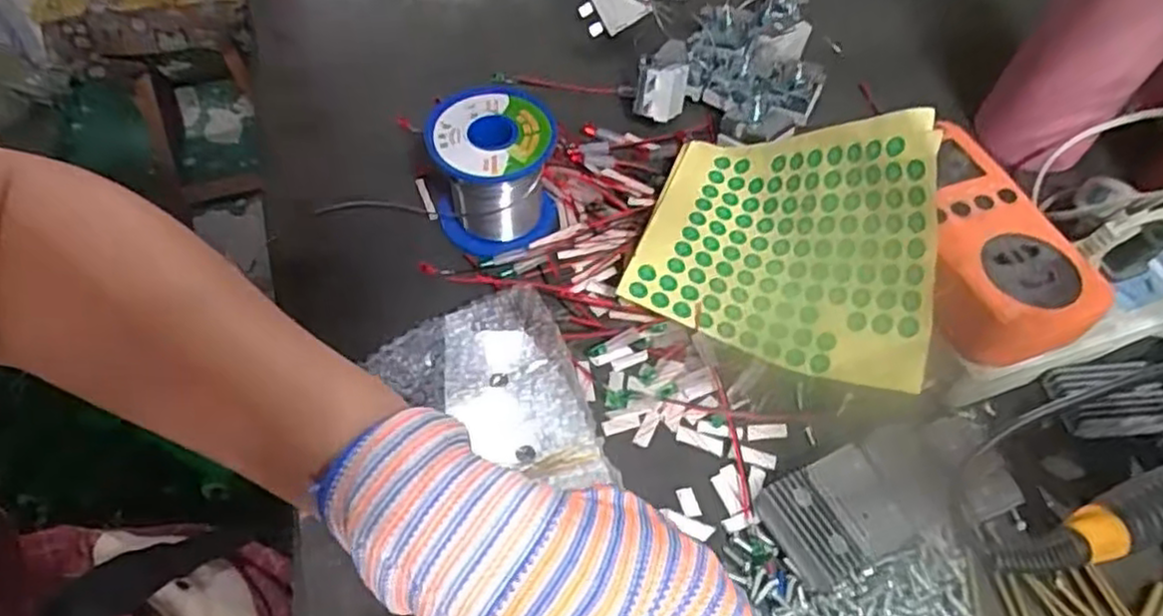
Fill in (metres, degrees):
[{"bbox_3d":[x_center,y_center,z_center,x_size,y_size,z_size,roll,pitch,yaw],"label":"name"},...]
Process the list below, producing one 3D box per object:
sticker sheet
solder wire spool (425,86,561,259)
[{"bbox_3d":[0.107,-0.044,0.358,0.145,0.083,0.124,20,57,11],"label":"sticker sheet"},{"bbox_3d":[-0.047,-0.075,0.385,0.063,0.064,0.061,-8,57,-8],"label":"solder wire spool"}]

